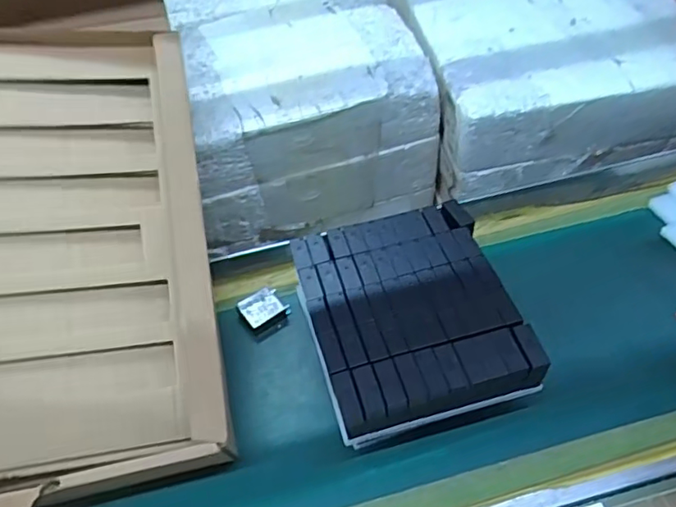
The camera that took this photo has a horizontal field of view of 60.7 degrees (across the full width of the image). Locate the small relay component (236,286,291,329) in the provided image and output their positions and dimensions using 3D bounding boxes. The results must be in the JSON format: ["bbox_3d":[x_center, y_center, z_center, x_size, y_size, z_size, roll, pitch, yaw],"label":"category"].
[{"bbox_3d":[-0.051,0.039,0.392,0.028,0.010,0.029,-31,53,-19],"label":"small relay component"}]

